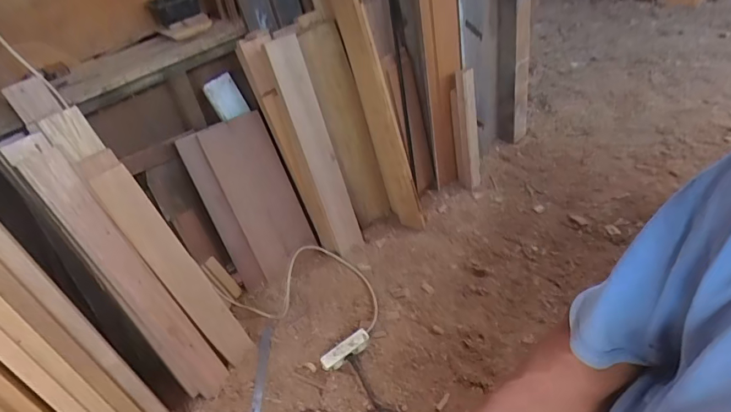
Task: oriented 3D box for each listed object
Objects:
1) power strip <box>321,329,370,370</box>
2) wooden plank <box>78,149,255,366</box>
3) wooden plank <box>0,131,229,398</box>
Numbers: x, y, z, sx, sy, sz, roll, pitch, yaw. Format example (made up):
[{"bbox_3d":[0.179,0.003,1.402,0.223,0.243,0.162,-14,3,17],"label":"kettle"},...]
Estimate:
[{"bbox_3d":[-0.058,0.430,1.286,0.156,0.061,0.044,-32,49,-26],"label":"power strip"},{"bbox_3d":[-0.492,0.165,1.149,0.045,0.686,0.101,5,40,42],"label":"wooden plank"},{"bbox_3d":[-0.598,0.195,1.114,0.111,0.825,0.047,-40,29,-31],"label":"wooden plank"}]

